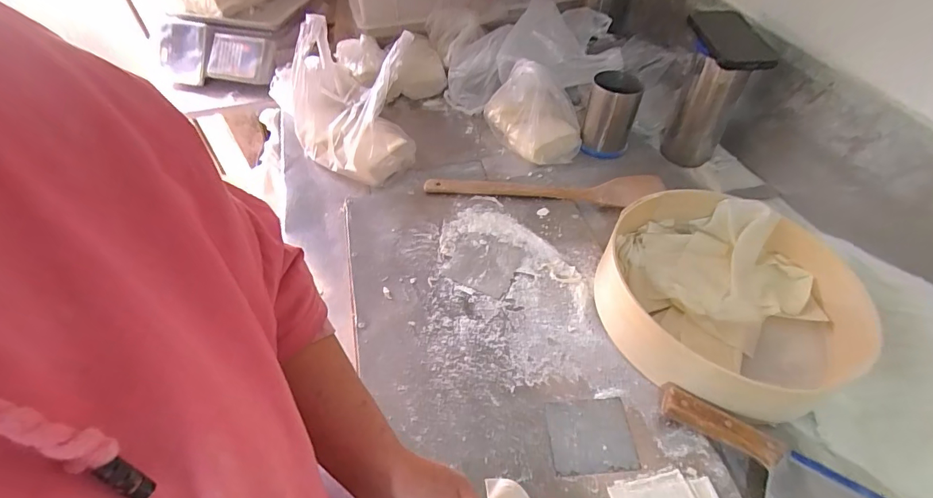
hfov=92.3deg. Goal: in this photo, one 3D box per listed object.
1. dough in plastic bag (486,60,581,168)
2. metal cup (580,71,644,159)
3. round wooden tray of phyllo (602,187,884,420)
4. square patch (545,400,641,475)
[{"bbox_3d":[0.110,-0.231,0.771,0.181,0.138,0.103,13,51,11],"label":"dough in plastic bag"},{"bbox_3d":[0.246,-0.229,0.762,0.083,0.119,0.083,17,52,15],"label":"metal cup"},{"bbox_3d":[0.320,0.048,0.531,0.293,0.062,0.290,0,50,-1],"label":"round wooden tray of phyllo"},{"bbox_3d":[0.127,0.191,0.460,0.083,0.004,0.072,-3,50,-4],"label":"square patch"}]

